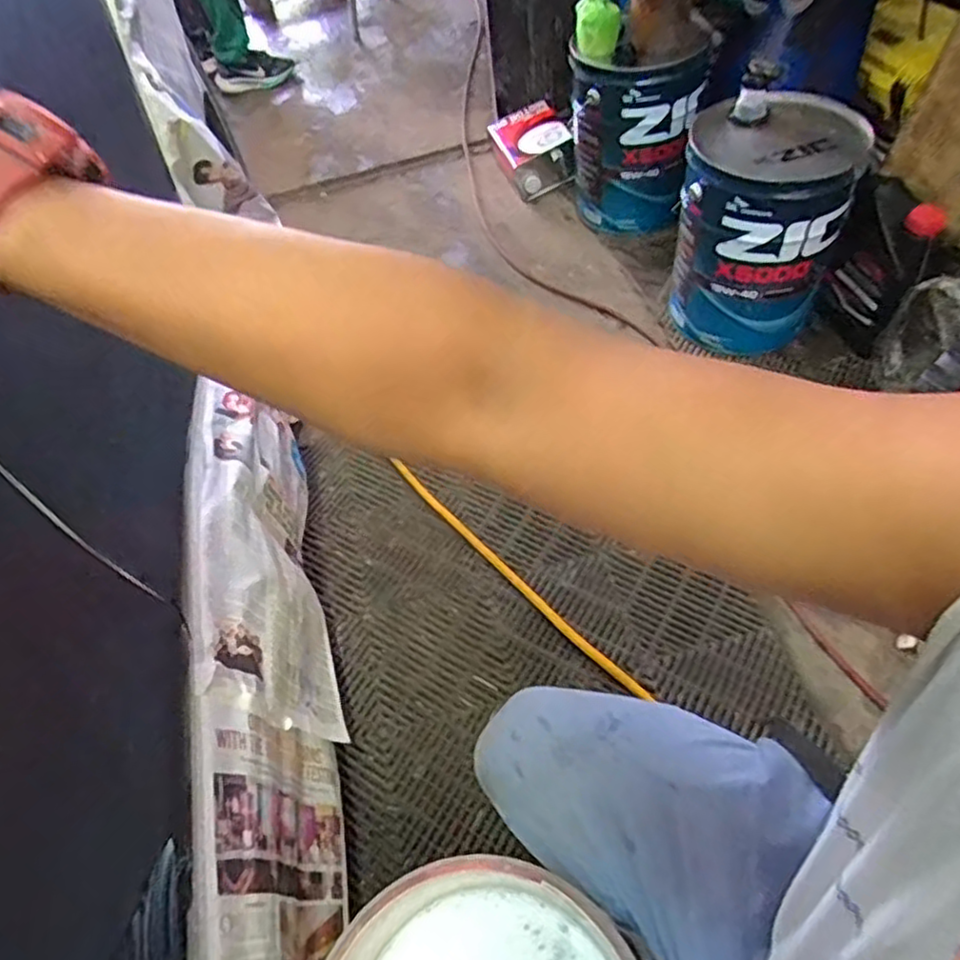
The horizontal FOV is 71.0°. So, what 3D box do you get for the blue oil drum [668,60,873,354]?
[{"bbox_3d":[0.525,-0.470,1.274,0.283,0.376,0.264,15,57,19],"label":"blue oil drum"}]

